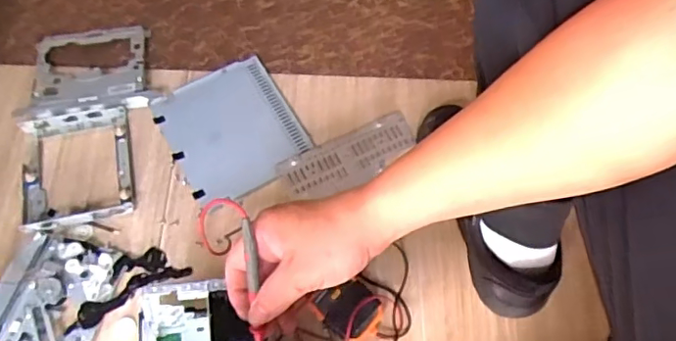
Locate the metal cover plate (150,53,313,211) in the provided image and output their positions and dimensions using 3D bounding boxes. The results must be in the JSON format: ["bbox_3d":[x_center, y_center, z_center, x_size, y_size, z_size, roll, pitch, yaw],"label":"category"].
[{"bbox_3d":[-0.138,-0.056,0.726,0.159,0.007,0.170,-27,70,-14],"label":"metal cover plate"}]

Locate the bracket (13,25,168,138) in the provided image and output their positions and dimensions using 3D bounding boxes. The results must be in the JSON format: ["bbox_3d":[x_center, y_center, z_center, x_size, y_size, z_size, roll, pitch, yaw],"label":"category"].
[{"bbox_3d":[-0.330,-0.127,0.739,0.170,0.022,0.148,-15,67,-10],"label":"bracket"}]

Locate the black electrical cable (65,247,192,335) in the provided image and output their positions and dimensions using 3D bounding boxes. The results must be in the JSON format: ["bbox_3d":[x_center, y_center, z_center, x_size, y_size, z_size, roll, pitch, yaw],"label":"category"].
[{"bbox_3d":[-0.239,0.124,0.628,0.134,0.011,0.055,-28,70,-15],"label":"black electrical cable"}]

